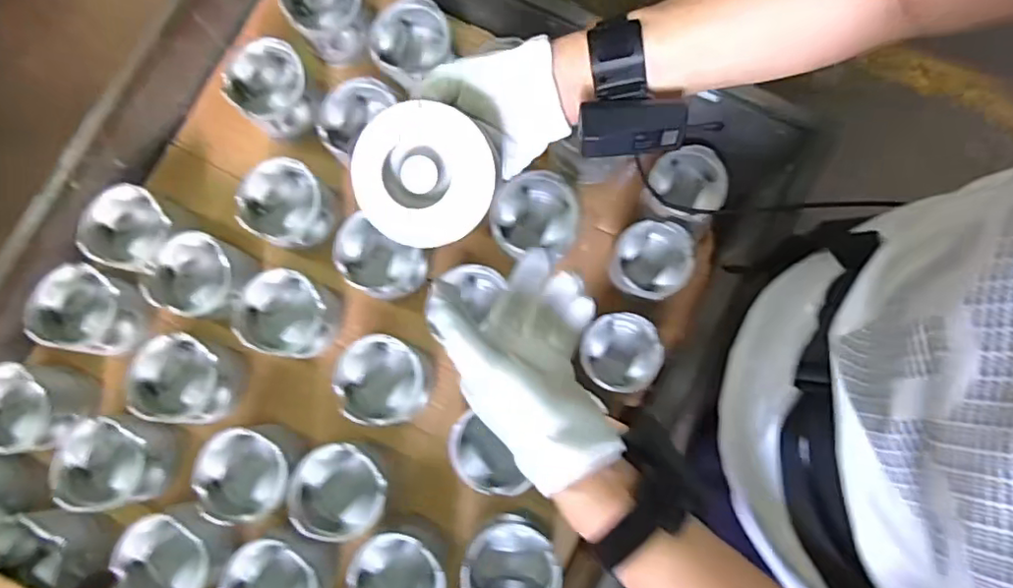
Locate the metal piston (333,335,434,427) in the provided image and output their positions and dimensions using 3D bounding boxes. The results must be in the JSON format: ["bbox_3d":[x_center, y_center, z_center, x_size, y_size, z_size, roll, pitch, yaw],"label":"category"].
[{"bbox_3d":[-0.135,0.094,0.644,0.096,0.075,0.089,0,80,1],"label":"metal piston"}]

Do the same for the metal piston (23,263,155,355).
[{"bbox_3d":[-0.466,0.019,0.665,0.104,0.065,0.091,12,80,3],"label":"metal piston"}]

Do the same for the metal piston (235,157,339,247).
[{"bbox_3d":[-0.252,-0.098,0.687,0.092,0.078,0.098,0,80,1],"label":"metal piston"}]

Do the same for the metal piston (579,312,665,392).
[{"bbox_3d":[0.140,0.075,0.723,0.093,0.058,0.091,25,81,5],"label":"metal piston"}]

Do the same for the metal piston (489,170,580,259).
[{"bbox_3d":[0.030,-0.089,0.660,0.094,0.060,0.099,0,80,1],"label":"metal piston"}]

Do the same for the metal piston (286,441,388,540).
[{"bbox_3d":[-0.172,0.207,0.633,0.094,0.082,0.090,0,80,1],"label":"metal piston"}]

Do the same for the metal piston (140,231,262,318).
[{"bbox_3d":[-0.341,-0.018,0.668,0.097,0.073,0.093,22,81,5],"label":"metal piston"}]

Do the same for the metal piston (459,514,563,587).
[{"bbox_3d":[0.006,0.283,0.608,0.094,0.071,0.090,0,80,1],"label":"metal piston"}]

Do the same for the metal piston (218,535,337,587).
[{"bbox_3d":[-0.239,0.300,0.618,0.090,0.085,0.089,0,80,1],"label":"metal piston"}]

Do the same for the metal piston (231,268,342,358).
[{"bbox_3d":[-0.244,0.024,0.665,0.097,0.076,0.092,0,80,1],"label":"metal piston"}]

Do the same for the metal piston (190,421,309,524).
[{"bbox_3d":[-0.270,0.190,0.633,0.100,0.074,0.092,7,80,2],"label":"metal piston"}]

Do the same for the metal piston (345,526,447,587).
[{"bbox_3d":[-0.111,0.292,0.612,0.097,0.072,0.090,10,80,3],"label":"metal piston"}]

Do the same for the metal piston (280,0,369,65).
[{"bbox_3d":[-0.214,-0.340,0.714,0.089,0.070,0.088,0,80,1],"label":"metal piston"}]

